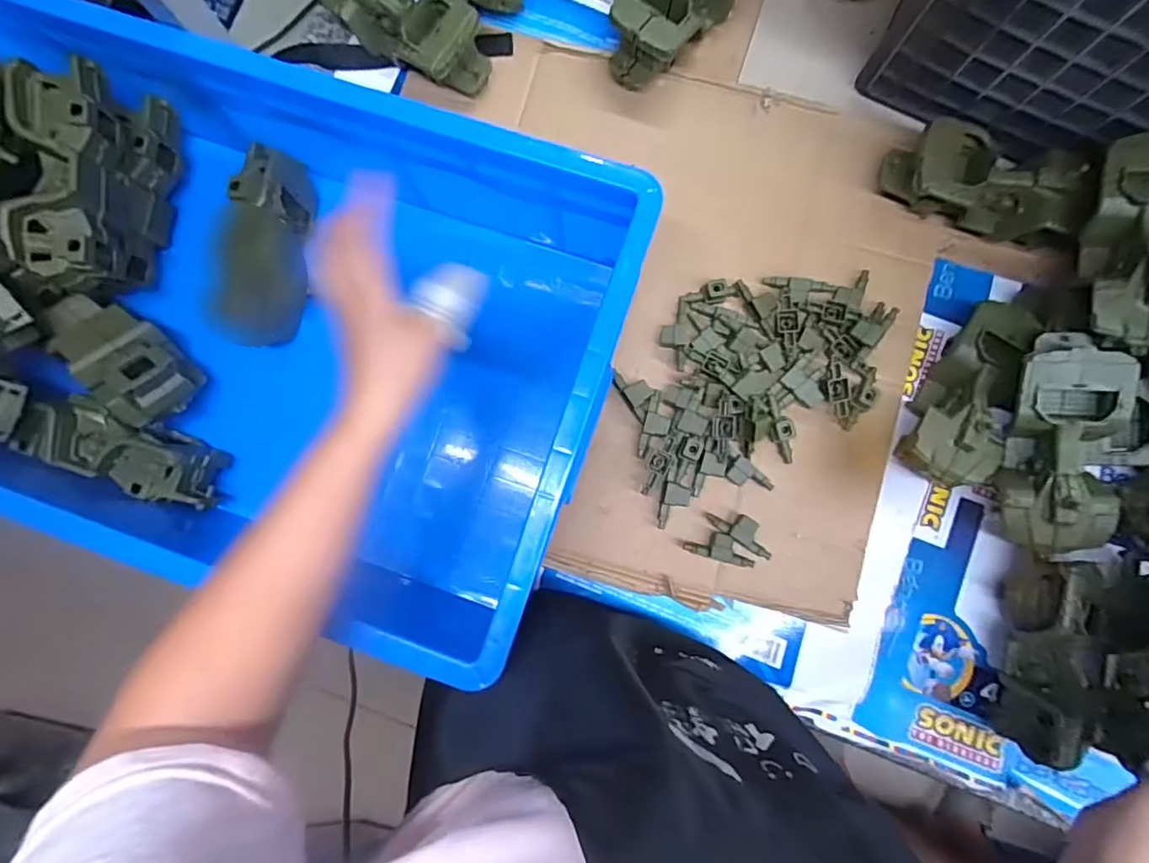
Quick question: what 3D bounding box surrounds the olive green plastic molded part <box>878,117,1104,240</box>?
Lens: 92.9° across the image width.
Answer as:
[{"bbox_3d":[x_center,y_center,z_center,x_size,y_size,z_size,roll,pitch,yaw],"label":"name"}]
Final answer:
[{"bbox_3d":[0.380,-0.235,0.511,0.164,0.062,0.075,17,84,2],"label":"olive green plastic molded part"}]

